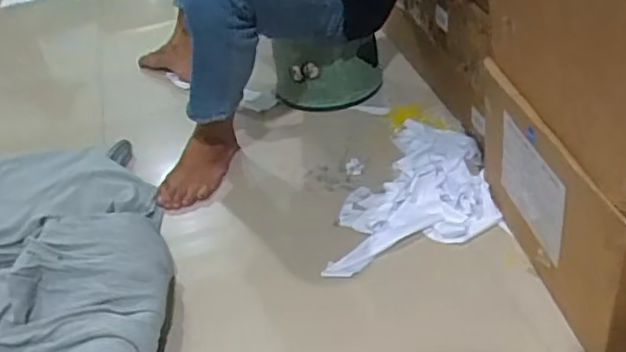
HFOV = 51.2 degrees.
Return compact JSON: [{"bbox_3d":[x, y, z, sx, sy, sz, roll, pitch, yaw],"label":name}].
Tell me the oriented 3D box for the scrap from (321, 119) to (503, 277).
[{"bbox_3d":[0.196,0.022,1.190,0.269,0.042,0.431,4,37,13],"label":"scrap"}]

